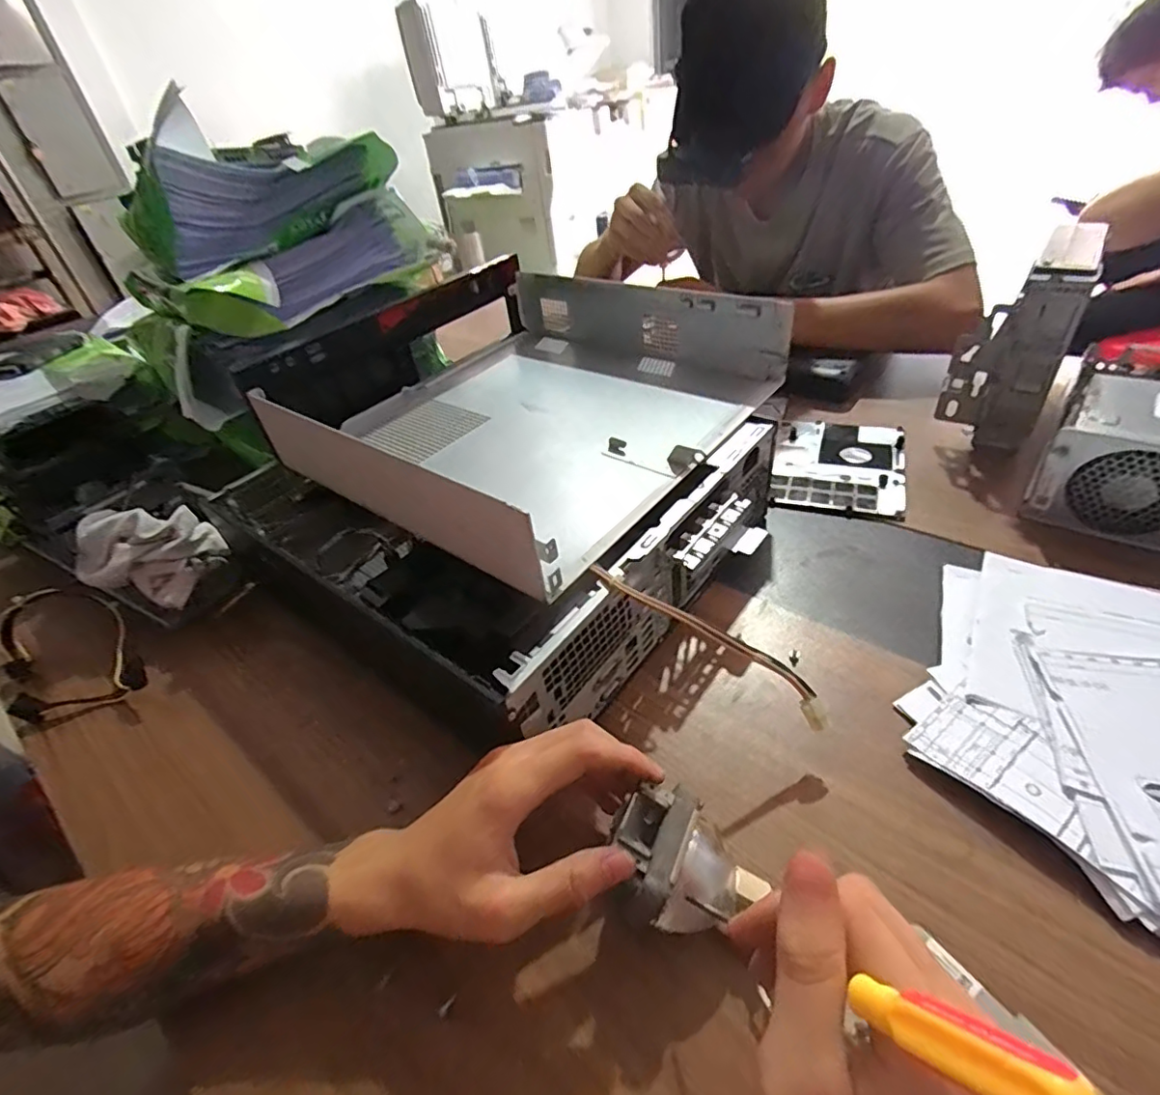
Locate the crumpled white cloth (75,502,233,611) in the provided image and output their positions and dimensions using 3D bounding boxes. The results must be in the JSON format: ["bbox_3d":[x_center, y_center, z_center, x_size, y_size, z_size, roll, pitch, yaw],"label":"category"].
[{"bbox_3d":[-0.386,0.001,0.507,0.109,0.059,0.071,5,41,17],"label":"crumpled white cloth"}]

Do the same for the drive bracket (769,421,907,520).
[{"bbox_3d":[0.259,-0.084,0.571,0.121,0.019,0.152,6,41,17],"label":"drive bracket"}]

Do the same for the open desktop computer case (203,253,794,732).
[{"bbox_3d":[-0.045,-0.087,0.508,0.398,0.185,0.402,26,50,35],"label":"open desktop computer case"}]

